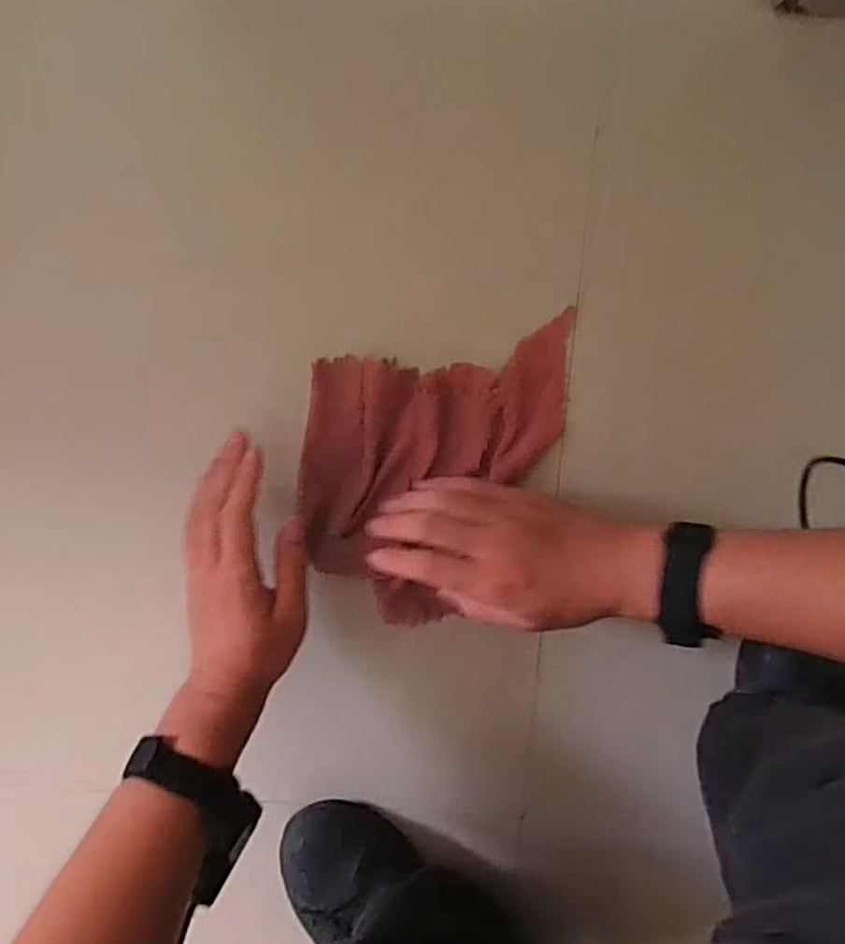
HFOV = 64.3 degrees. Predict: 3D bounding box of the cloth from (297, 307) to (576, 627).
[{"bbox_3d":[0.006,0.001,0.511,0.191,0.013,0.232,4,100,-2],"label":"cloth"}]

